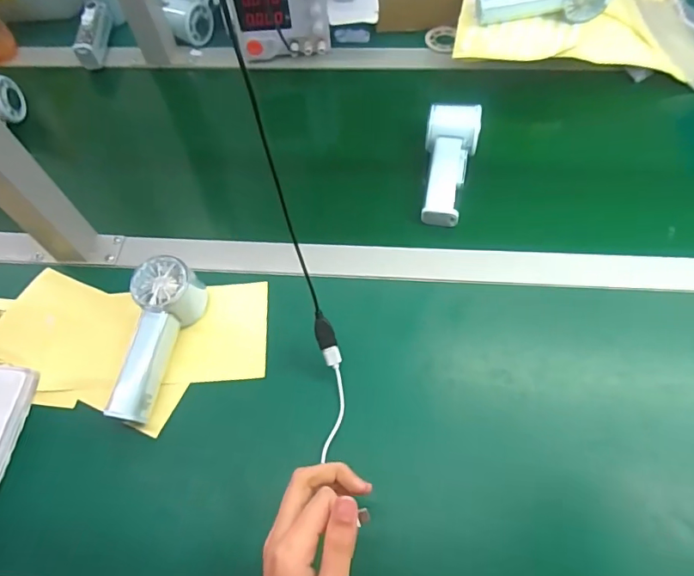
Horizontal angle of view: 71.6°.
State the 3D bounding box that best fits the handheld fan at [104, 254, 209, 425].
[{"bbox_3d":[-0.183,0.049,0.461,0.053,0.061,0.152,11,77,9],"label":"handheld fan"}]

